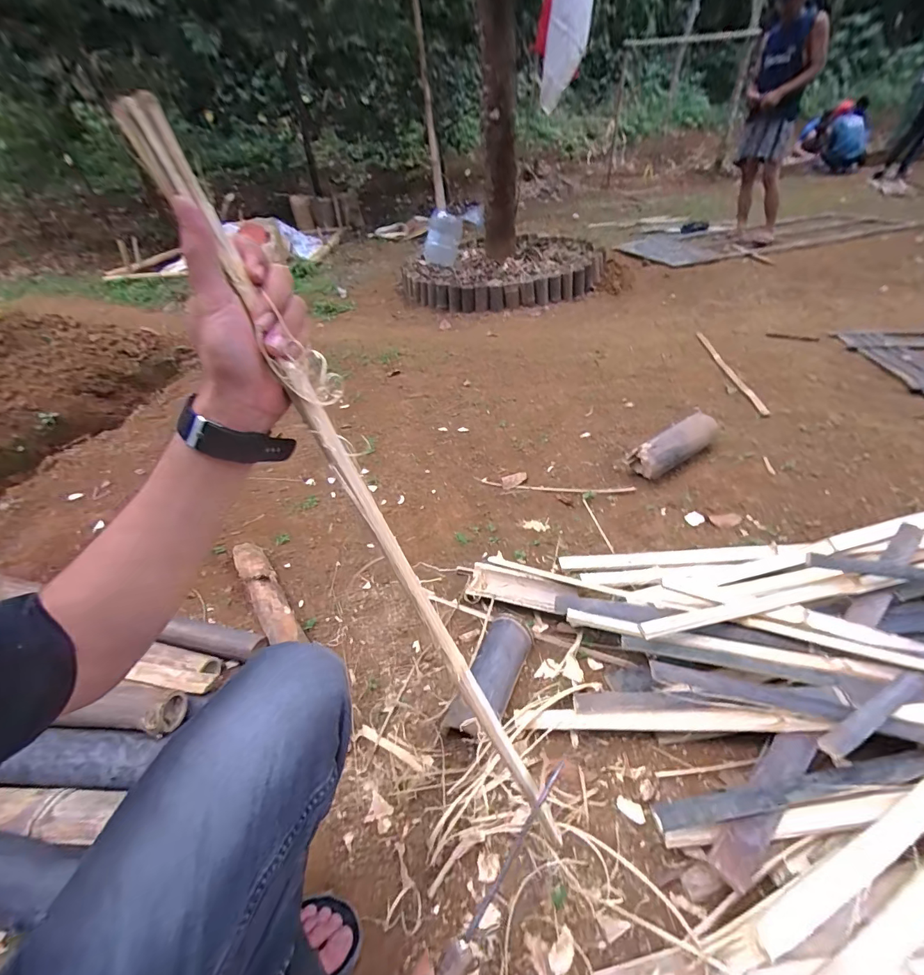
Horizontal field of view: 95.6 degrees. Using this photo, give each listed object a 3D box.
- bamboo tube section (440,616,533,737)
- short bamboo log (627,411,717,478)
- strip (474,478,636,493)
[{"bbox_3d":[0.058,0.352,0.800,0.091,0.061,0.251,13,42,23],"label":"bamboo tube section"},{"bbox_3d":[0.669,-0.133,1.316,0.355,0.106,0.103,-24,41,-21],"label":"short bamboo log"},{"bbox_3d":[0.283,-0.002,1.303,0.482,0.018,0.036,3,39,12],"label":"strip"}]

